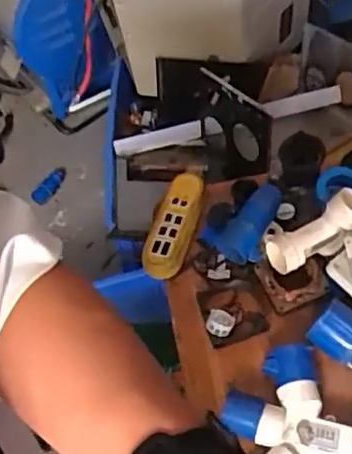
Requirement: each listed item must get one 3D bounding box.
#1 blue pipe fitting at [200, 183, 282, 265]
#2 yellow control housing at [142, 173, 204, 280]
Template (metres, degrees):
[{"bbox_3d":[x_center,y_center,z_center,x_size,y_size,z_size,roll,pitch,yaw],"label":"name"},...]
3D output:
[{"bbox_3d":[0.091,-0.011,0.916,0.094,0.051,0.111,16,60,14],"label":"blue pipe fitting"},{"bbox_3d":[-0.002,-0.005,0.963,0.065,0.025,0.168,10,59,10],"label":"yellow control housing"}]

